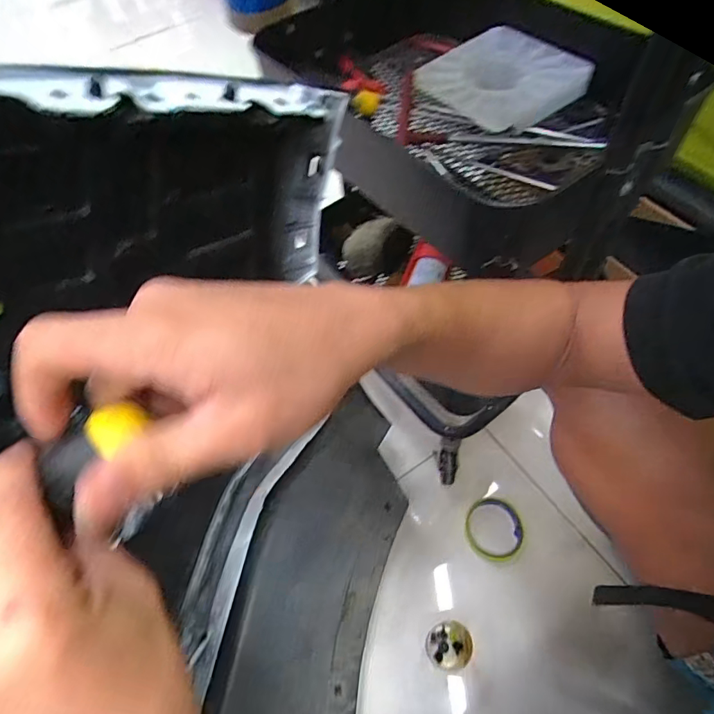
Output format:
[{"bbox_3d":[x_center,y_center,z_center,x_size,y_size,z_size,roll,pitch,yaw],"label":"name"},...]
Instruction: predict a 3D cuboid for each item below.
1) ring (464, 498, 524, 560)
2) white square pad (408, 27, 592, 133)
[{"bbox_3d":[0.207,0.258,0.706,0.085,0.006,0.085,-2,58,3],"label":"ring"},{"bbox_3d":[0.168,-0.328,0.547,0.148,0.034,0.158,-38,63,-18],"label":"white square pad"}]

